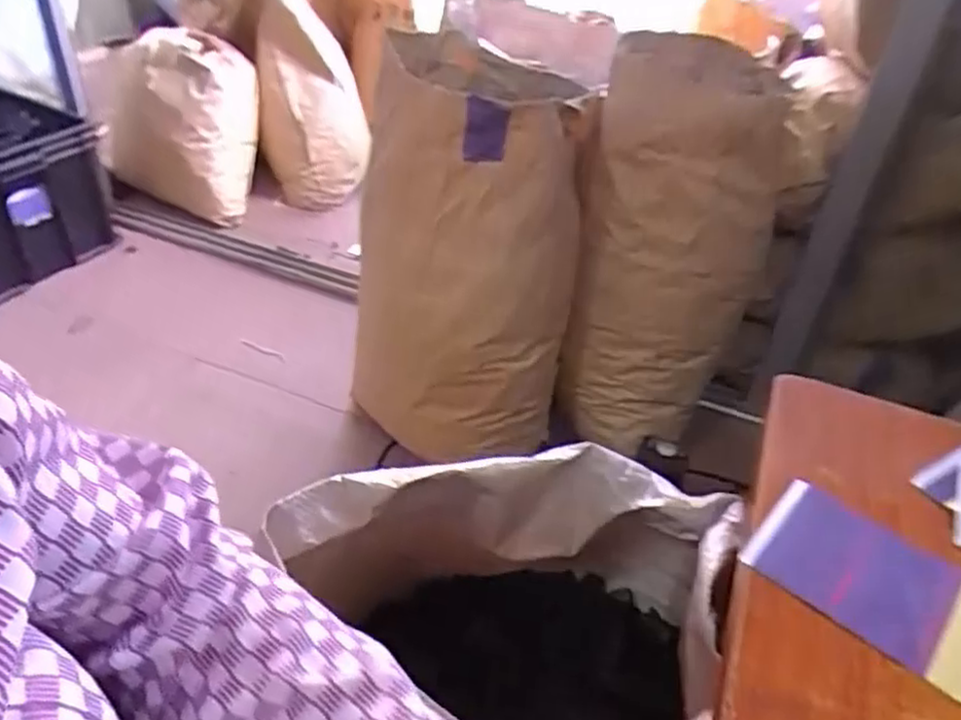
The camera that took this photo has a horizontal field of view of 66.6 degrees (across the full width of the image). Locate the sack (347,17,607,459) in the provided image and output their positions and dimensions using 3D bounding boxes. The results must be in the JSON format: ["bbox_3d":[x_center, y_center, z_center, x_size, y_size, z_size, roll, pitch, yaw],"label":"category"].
[{"bbox_3d":[-0.024,-0.212,1.221,0.355,0.565,0.444,7,39,1],"label":"sack"}]

